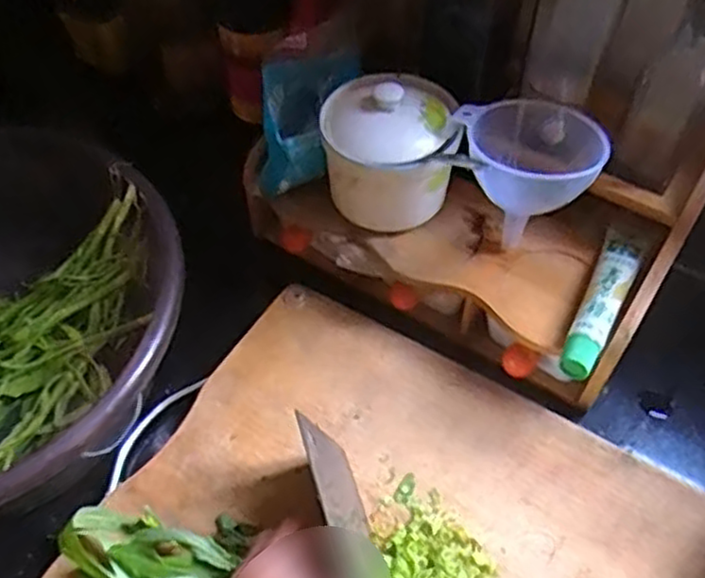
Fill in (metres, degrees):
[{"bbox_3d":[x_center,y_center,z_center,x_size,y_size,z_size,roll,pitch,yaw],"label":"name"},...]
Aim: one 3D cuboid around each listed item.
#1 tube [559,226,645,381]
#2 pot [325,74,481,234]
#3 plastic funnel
[{"bbox_3d":[0.175,0.005,0.501,0.027,0.021,0.138,22,58,16],"label":"tube"},{"bbox_3d":[0.027,-0.103,0.533,0.093,0.088,0.091,-1,55,1],"label":"pot"},{"bbox_3d":[0.126,-0.081,0.506,0.083,0.085,0.085,-1,55,1],"label":"plastic funnel"}]

